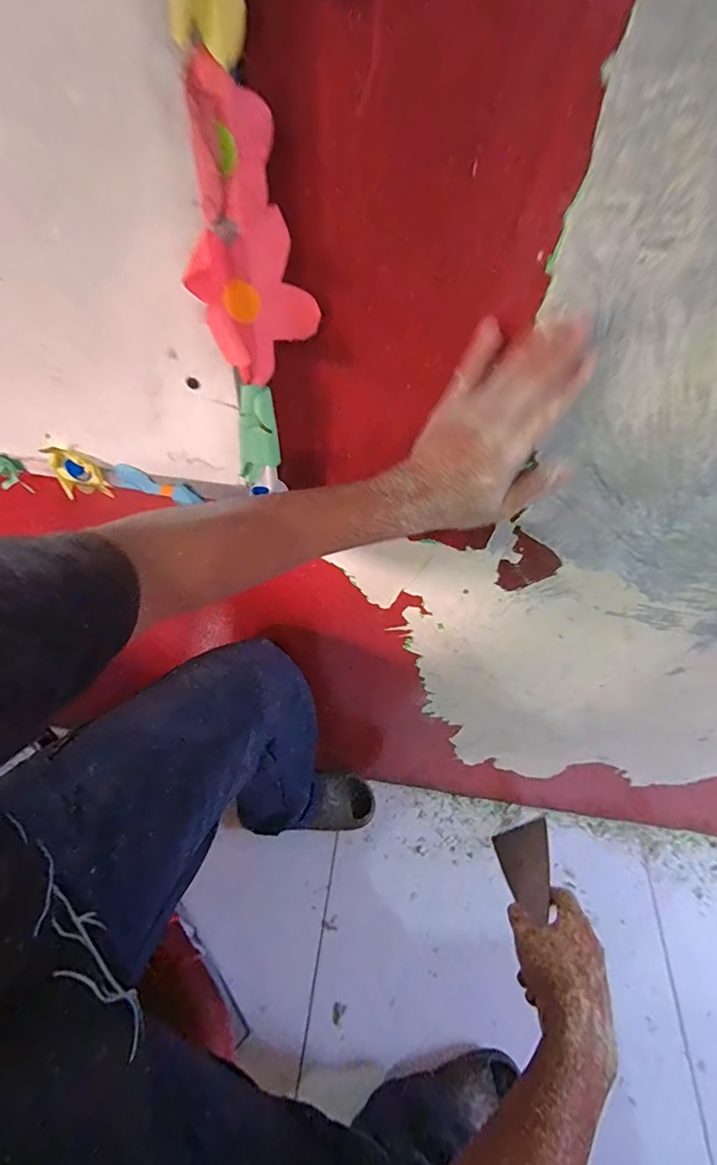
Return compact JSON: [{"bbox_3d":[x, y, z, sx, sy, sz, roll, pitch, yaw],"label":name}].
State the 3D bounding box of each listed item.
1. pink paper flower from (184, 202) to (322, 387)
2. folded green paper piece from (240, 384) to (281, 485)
[{"bbox_3d":[-0.065,-0.180,0.317,0.082,0.093,0.011,-22,54,-21],"label":"pink paper flower"},{"bbox_3d":[-0.082,-0.115,0.392,0.033,0.090,0.011,-1,49,-5],"label":"folded green paper piece"}]

